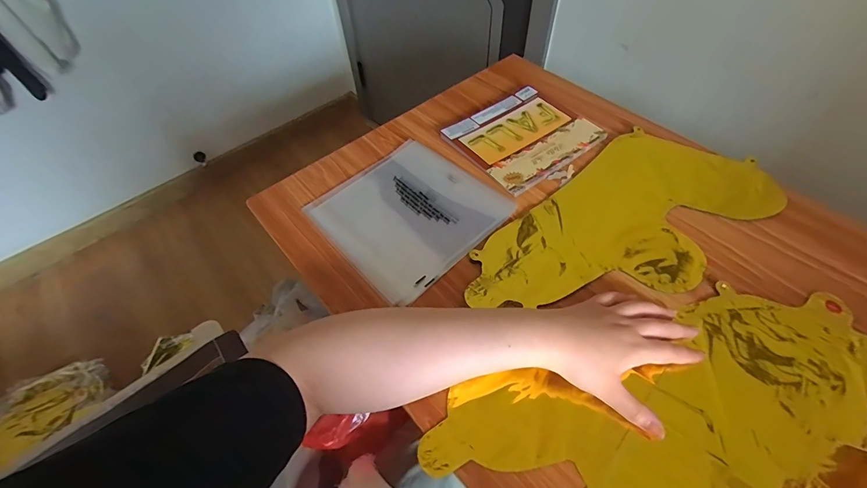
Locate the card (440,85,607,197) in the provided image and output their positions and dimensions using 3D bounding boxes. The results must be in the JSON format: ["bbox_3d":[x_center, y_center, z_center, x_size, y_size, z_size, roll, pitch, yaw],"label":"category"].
[{"bbox_3d":[0.133,-0.164,0.578,0.188,0.013,0.161,-33,59,-19],"label":"card"}]

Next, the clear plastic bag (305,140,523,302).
[{"bbox_3d":[-0.036,-0.045,0.503,0.201,0.010,0.204,-39,61,-22],"label":"clear plastic bag"}]

